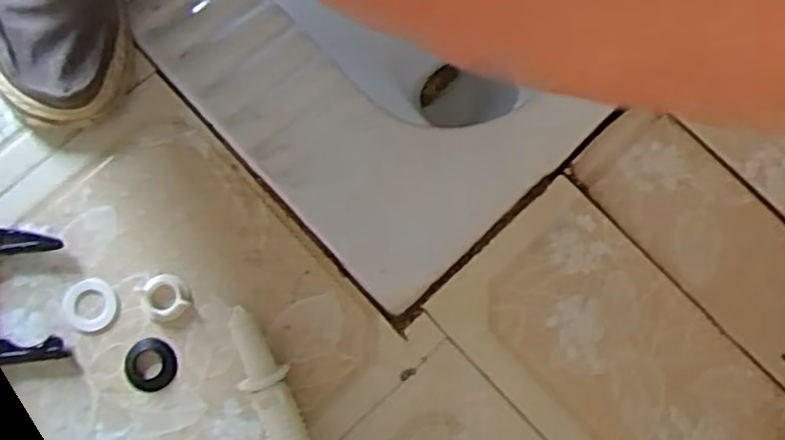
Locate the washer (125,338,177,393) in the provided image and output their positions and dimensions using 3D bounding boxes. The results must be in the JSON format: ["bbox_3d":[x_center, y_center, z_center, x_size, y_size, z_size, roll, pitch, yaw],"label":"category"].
[{"bbox_3d":[-0.170,0.102,0.520,0.034,0.009,0.036,0,76,-2],"label":"washer"}]

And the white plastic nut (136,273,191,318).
[{"bbox_3d":[-0.164,0.055,0.534,0.030,0.011,0.032,0,76,-2],"label":"white plastic nut"}]

